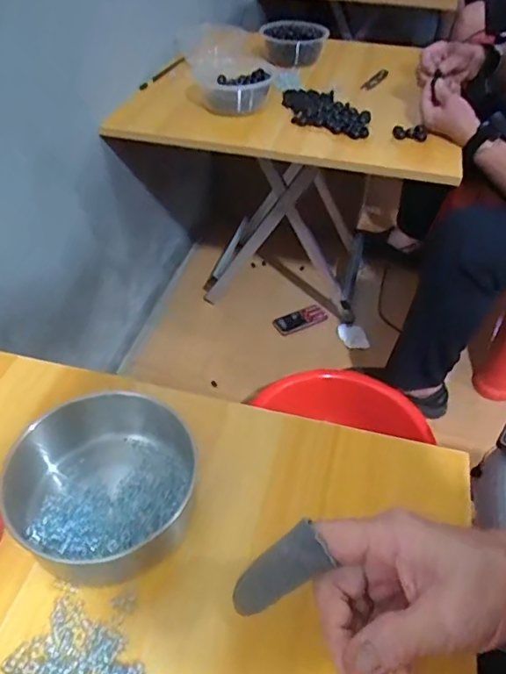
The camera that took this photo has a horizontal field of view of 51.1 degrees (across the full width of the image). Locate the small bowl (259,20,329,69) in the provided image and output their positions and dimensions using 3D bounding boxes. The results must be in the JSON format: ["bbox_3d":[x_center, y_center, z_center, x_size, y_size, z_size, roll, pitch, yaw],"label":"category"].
[{"bbox_3d":[0.085,-0.618,1.116,0.137,0.066,0.128,1,45,-1],"label":"small bowl"}]

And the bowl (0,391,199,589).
[{"bbox_3d":[-0.105,0.101,0.381,0.118,0.069,0.125,1,45,-1],"label":"bowl"}]

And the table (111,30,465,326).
[{"bbox_3d":[0.080,-0.298,1.189,0.554,0.523,0.509,11,46,9],"label":"table"}]

